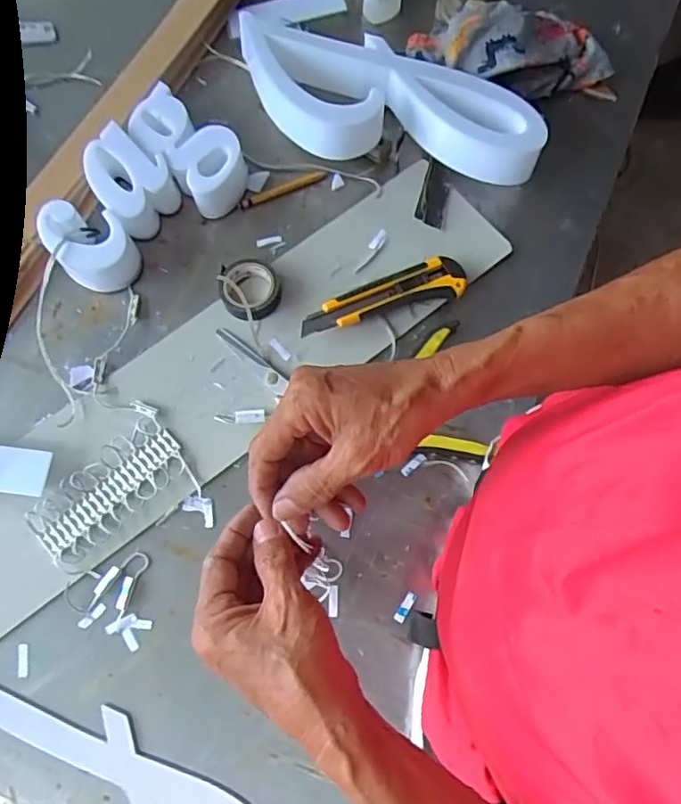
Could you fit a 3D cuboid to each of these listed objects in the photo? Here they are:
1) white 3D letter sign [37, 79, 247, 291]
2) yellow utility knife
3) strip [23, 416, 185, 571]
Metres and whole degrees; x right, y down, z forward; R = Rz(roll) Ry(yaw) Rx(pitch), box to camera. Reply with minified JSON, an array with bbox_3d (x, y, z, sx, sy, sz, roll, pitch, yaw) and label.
[{"bbox_3d":[-0.195,-0.199,0.590,0.122,0.049,0.197,38,78,9],"label":"white 3D letter sign"},{"bbox_3d":[0.040,-0.097,0.572,0.160,0.020,0.037,-19,76,-6],"label":"yellow utility knife"},{"bbox_3d":[-0.202,0.076,0.527,0.064,0.010,0.138,41,78,9],"label":"strip"}]

